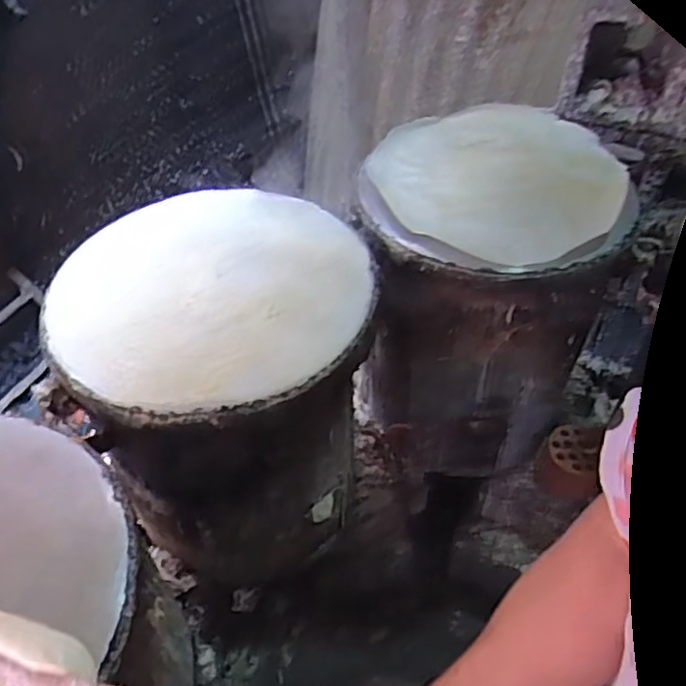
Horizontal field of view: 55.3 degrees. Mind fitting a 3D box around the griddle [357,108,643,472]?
[{"bbox_3d":[0.218,-0.079,1.095,0.364,0.473,0.392,6,47,7],"label":"griddle"}]

